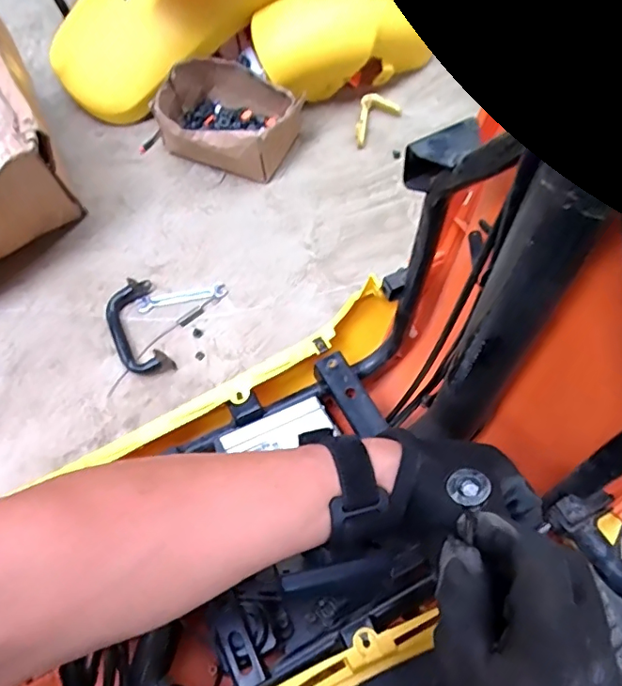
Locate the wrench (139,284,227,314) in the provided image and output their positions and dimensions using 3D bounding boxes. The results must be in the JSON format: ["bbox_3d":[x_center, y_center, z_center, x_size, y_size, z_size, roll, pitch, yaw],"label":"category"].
[{"bbox_3d":[-0.190,-0.067,0.788,0.126,0.007,0.023,-13,68,-4],"label":"wrench"}]

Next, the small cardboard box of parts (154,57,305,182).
[{"bbox_3d":[-0.135,-0.355,0.861,0.207,0.090,0.168,27,71,11],"label":"small cardboard box of parts"}]

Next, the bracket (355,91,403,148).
[{"bbox_3d":[0.114,-0.371,0.901,0.067,0.037,0.089,11,68,5],"label":"bracket"}]

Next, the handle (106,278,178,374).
[{"bbox_3d":[-0.249,-0.022,0.762,0.070,0.032,0.142,-18,69,-7],"label":"handle"}]

